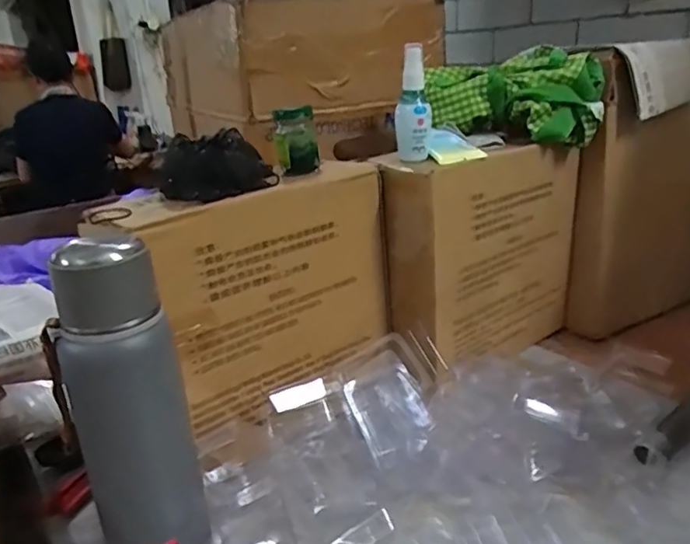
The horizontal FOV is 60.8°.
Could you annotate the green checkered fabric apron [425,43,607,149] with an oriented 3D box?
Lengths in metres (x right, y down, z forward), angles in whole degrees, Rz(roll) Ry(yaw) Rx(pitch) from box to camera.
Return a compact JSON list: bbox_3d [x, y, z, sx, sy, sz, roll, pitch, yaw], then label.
[{"bbox_3d":[0.201,-0.212,0.720,0.208,0.095,0.096,-1,20,9],"label":"green checkered fabric apron"}]

